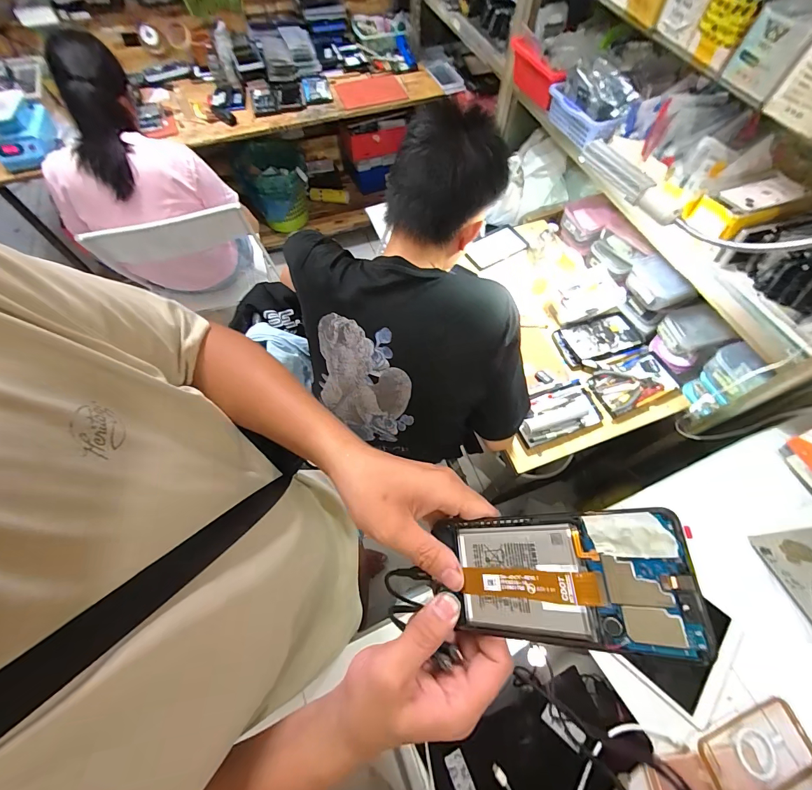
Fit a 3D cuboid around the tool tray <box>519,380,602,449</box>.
[{"bbox_3d":[0.339,0.038,0.828,0.184,0.029,0.108,-17,64,-8],"label":"tool tray"}]

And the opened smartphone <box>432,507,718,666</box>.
[{"bbox_3d":[0.088,0.113,0.226,0.146,0.004,0.072,-18,67,35],"label":"opened smartphone"}]

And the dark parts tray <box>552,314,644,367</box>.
[{"bbox_3d":[0.472,-0.139,0.893,0.194,0.016,0.111,-16,64,-7],"label":"dark parts tray"}]

